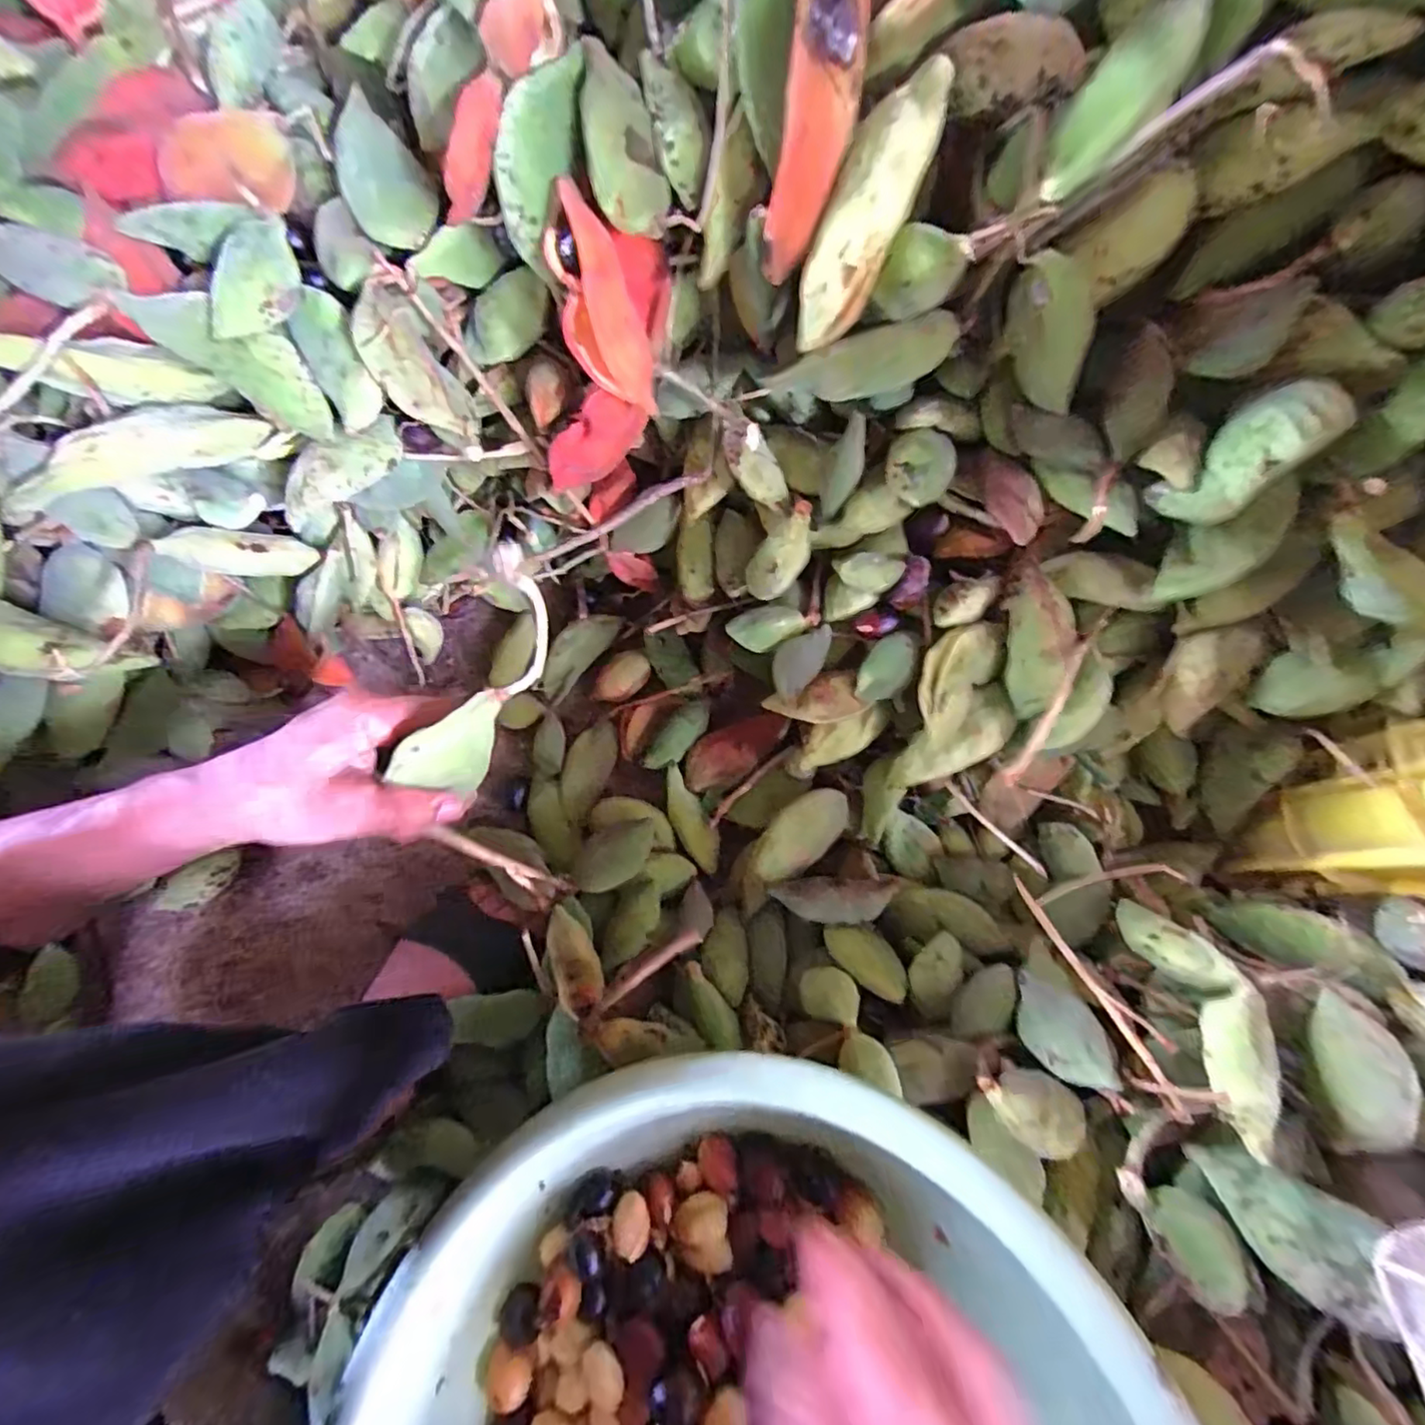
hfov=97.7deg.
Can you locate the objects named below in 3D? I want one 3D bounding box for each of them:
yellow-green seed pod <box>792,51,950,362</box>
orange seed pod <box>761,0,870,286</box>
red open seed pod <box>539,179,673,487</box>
[{"bbox_3d":[0.066,-0.214,0.273,0.033,0.106,0.020,41,43,12],"label":"yellow-green seed pod"},{"bbox_3d":[0.040,-0.241,0.259,0.030,0.106,0.016,24,51,8],"label":"orange seed pod"},{"bbox_3d":[-0.063,-0.201,0.363,0.071,0.155,0.046,18,35,6],"label":"red open seed pod"}]

